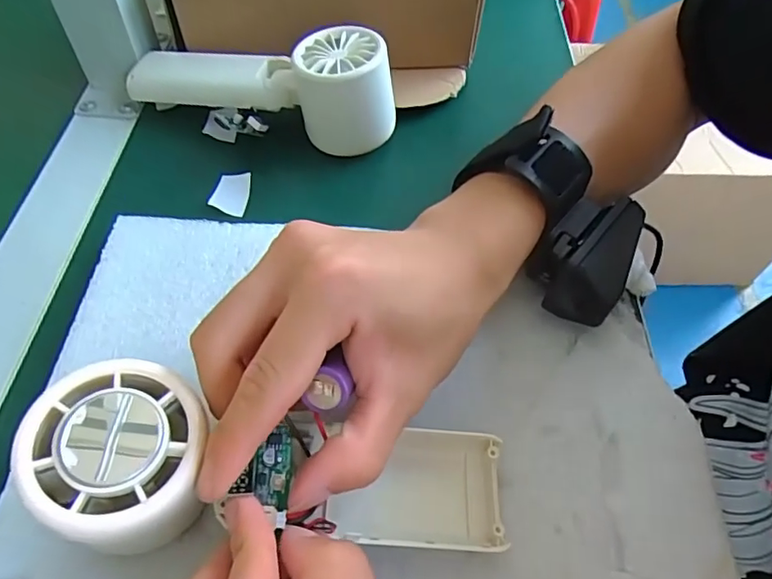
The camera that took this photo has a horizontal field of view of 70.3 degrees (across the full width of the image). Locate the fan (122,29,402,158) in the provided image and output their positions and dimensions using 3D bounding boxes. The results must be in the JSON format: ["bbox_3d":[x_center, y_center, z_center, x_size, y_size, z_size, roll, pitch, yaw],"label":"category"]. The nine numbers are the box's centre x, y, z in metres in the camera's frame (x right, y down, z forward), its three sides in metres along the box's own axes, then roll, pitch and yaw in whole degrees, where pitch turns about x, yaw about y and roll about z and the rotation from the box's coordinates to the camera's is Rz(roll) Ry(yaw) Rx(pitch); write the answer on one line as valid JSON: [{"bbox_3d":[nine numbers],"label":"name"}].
[{"bbox_3d":[-0.076,-0.130,0.335,0.166,0.055,0.049,16,55,8],"label":"fan"}]

